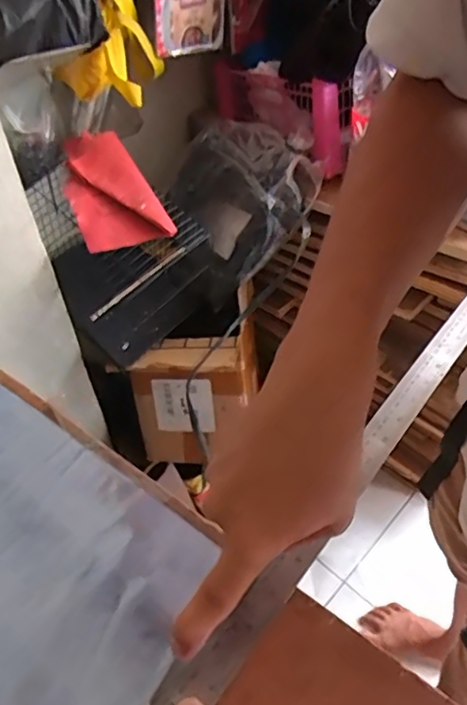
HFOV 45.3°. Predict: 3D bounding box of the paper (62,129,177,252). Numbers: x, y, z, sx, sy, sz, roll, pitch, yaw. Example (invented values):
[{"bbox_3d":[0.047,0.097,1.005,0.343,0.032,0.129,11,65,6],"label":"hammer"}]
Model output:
[{"bbox_3d":[-0.165,-0.219,0.729,0.104,0.019,0.193,-23,70,-8],"label":"paper"}]

